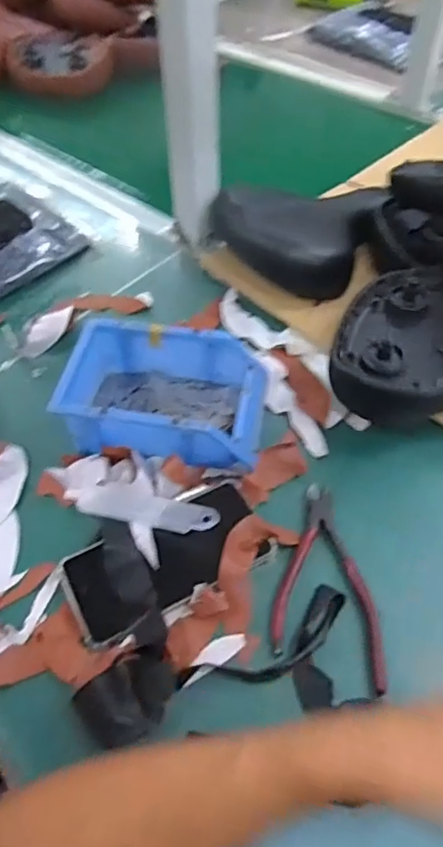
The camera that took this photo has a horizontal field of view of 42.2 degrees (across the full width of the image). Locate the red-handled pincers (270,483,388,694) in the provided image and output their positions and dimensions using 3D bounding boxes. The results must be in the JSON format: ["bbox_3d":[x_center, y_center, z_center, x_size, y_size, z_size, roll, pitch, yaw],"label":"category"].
[{"bbox_3d":[0.079,0.123,0.457,0.080,0.012,0.163,0,52,1],"label":"red-handled pincers"}]

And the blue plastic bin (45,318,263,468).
[{"bbox_3d":[-0.049,-0.028,0.528,0.176,0.061,0.123,6,52,5],"label":"blue plastic bin"}]

